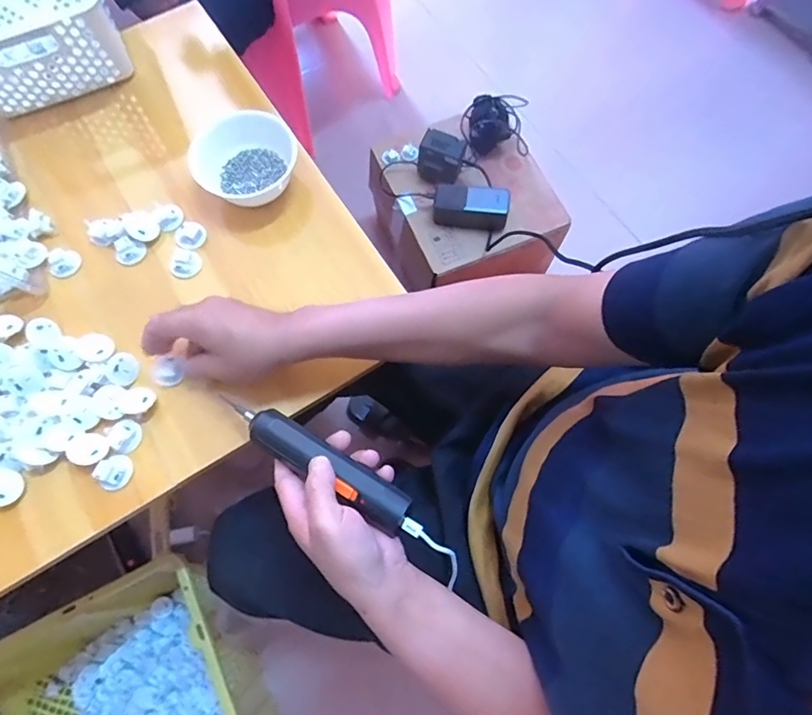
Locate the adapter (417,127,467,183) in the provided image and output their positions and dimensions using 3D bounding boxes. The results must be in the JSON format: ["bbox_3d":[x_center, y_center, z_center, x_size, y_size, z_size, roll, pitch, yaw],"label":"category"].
[{"bbox_3d":[0.061,-0.353,0.847,0.078,0.074,0.051,20,72,6],"label":"adapter"}]

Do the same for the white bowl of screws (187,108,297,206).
[{"bbox_3d":[-0.190,-0.234,0.547,0.112,0.043,0.112,0,71,-1],"label":"white bowl of screws"}]

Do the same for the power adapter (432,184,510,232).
[{"bbox_3d":[0.113,-0.264,0.836,0.127,0.050,0.056,9,72,2],"label":"power adapter"}]

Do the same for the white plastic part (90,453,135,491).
[{"bbox_3d":[-0.276,0.108,0.452,0.028,0.013,0.032,33,74,10],"label":"white plastic part"}]

